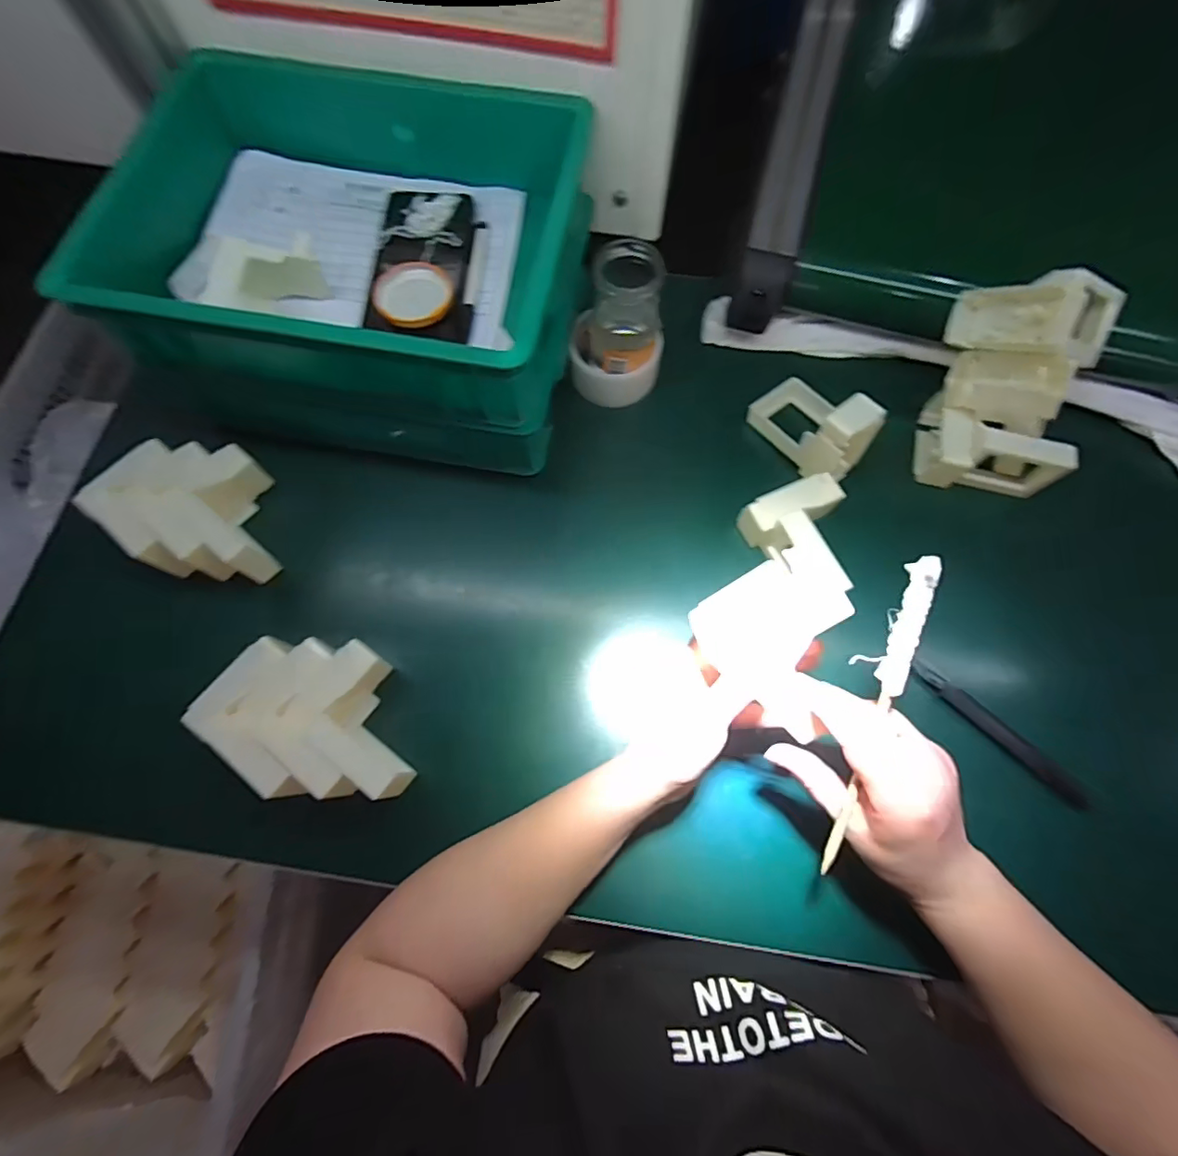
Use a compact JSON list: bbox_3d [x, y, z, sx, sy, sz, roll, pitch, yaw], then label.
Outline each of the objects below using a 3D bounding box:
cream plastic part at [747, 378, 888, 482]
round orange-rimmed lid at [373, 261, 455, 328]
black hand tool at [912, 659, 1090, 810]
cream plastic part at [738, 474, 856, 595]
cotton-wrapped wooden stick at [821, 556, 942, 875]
[{"bbox_3d":[0.200,-0.144,0.466,0.061,0.079,0.104,-33,75,-10],"label":"cream plastic part"},{"bbox_3d":[-0.139,-0.227,0.426,0.061,0.015,0.054,-40,76,-11],"label":"round orange-rimmed lid"},{"bbox_3d":[0.315,0.120,0.408,0.016,0.015,0.146,-42,77,-12],"label":"black hand tool"},{"bbox_3d":[0.182,-0.031,0.437,0.085,0.055,0.097,-28,74,-8],"label":"cream plastic part"},{"bbox_3d":[0.162,0.082,0.302,0.013,0.010,0.193,12,102,4],"label":"cotton-wrapped wooden stick"}]

